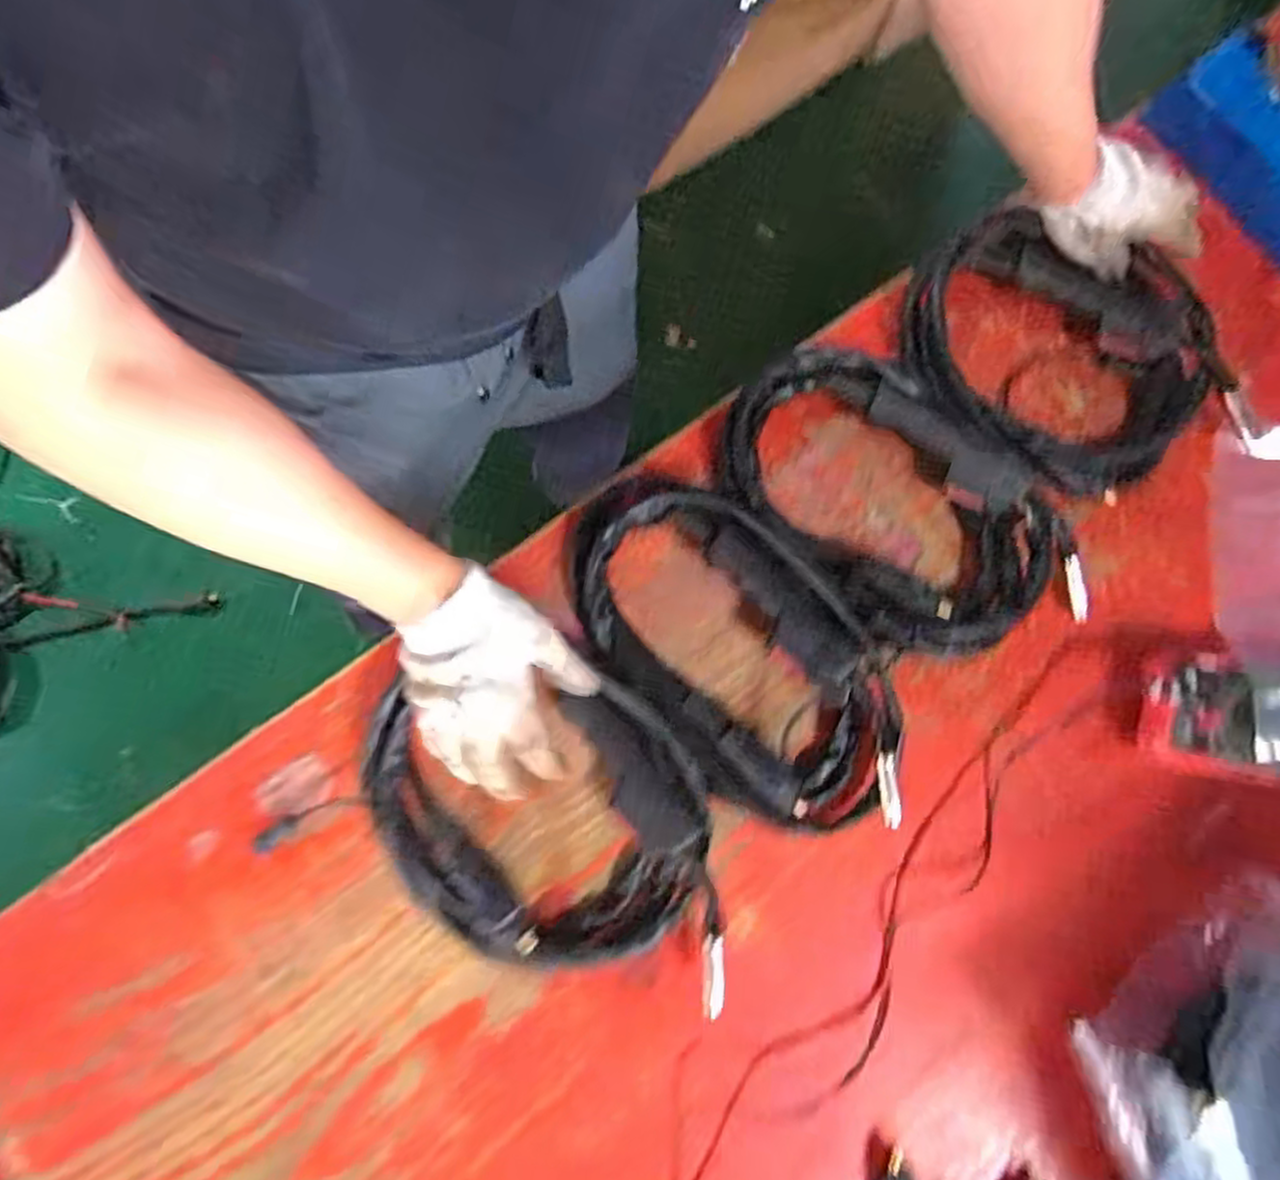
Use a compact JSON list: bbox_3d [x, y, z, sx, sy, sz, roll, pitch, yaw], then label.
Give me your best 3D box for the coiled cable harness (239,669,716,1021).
[{"bbox_3d":[-0.079,0.180,0.612,0.354,0.052,0.228,29,79,5],"label":"coiled cable harness"}]

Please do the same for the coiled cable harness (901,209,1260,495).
[{"bbox_3d":[0.390,-0.217,0.673,0.261,0.074,0.248,0,78,-1],"label":"coiled cable harness"}]

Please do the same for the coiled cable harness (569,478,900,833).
[{"bbox_3d":[0.079,0.048,0.640,0.187,0.061,0.341,-42,82,-9],"label":"coiled cable harness"}]

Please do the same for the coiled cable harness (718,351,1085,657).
[{"bbox_3d":[0.223,-0.075,0.663,0.203,0.067,0.323,-43,82,-9],"label":"coiled cable harness"}]

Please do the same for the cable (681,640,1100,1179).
[{"bbox_3d":[0.153,0.338,0.605,0.741,0.013,0.149,-39,82,-8],"label":"cable"}]

